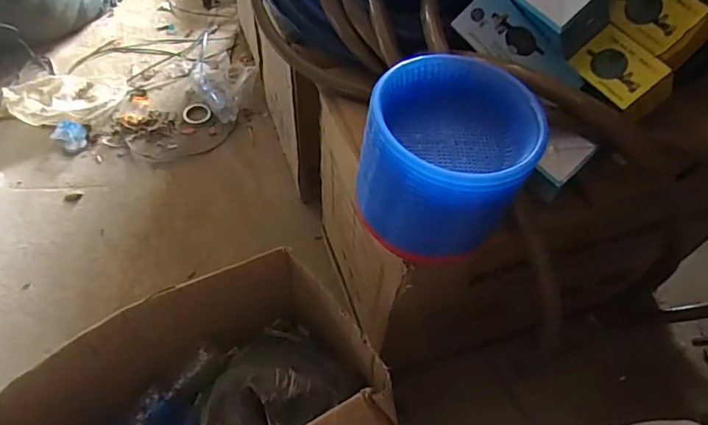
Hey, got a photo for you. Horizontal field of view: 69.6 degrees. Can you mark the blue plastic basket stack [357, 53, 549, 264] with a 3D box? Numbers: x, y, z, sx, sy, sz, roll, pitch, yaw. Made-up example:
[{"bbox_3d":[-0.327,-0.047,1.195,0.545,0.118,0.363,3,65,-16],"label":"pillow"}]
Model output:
[{"bbox_3d":[0.097,-0.056,0.564,0.168,0.166,0.156,0,55,-4],"label":"blue plastic basket stack"}]

